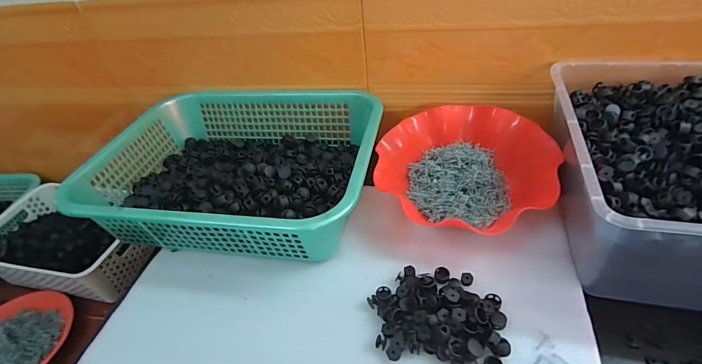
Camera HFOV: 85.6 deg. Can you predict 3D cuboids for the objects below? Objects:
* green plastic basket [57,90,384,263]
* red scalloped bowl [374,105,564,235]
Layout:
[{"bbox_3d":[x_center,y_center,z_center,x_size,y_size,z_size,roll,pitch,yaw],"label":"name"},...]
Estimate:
[{"bbox_3d":[-0.156,-0.030,0.549,0.387,0.092,0.298,4,43,13],"label":"green plastic basket"},{"bbox_3d":[0.149,-0.026,0.515,0.227,0.062,0.184,13,47,20],"label":"red scalloped bowl"}]

